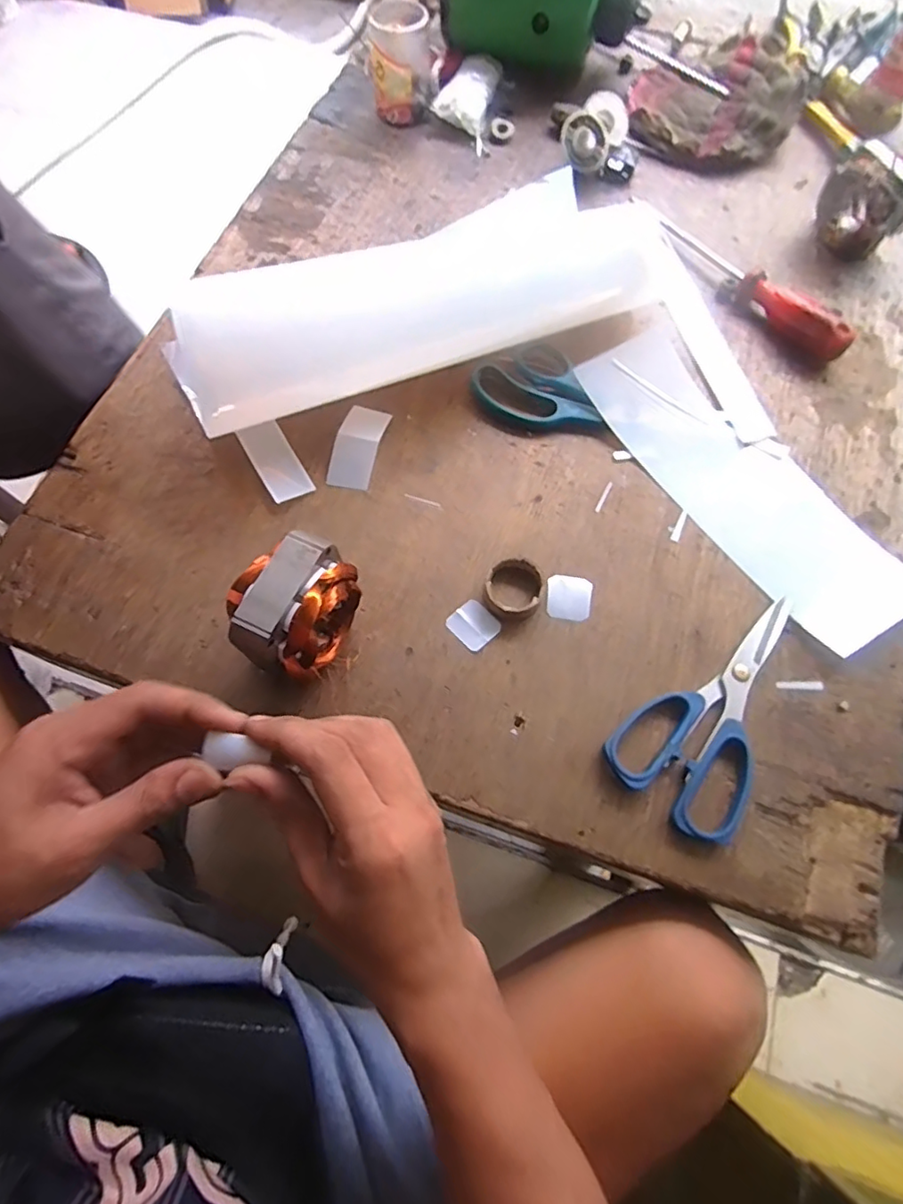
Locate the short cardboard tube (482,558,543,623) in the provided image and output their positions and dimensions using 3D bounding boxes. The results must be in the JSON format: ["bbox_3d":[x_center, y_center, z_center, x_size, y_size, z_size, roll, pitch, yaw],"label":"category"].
[{"bbox_3d":[0.043,-0.009,0.394,0.039,0.014,0.041,0,69,0],"label":"short cardboard tube"}]

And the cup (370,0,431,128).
[{"bbox_3d":[-0.051,-0.554,0.576,0.060,0.072,0.060,-2,69,-1],"label":"cup"}]

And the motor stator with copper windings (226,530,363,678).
[{"bbox_3d":[-0.096,0.005,0.347,0.053,0.072,0.077,24,70,9],"label":"motor stator with copper windings"}]

